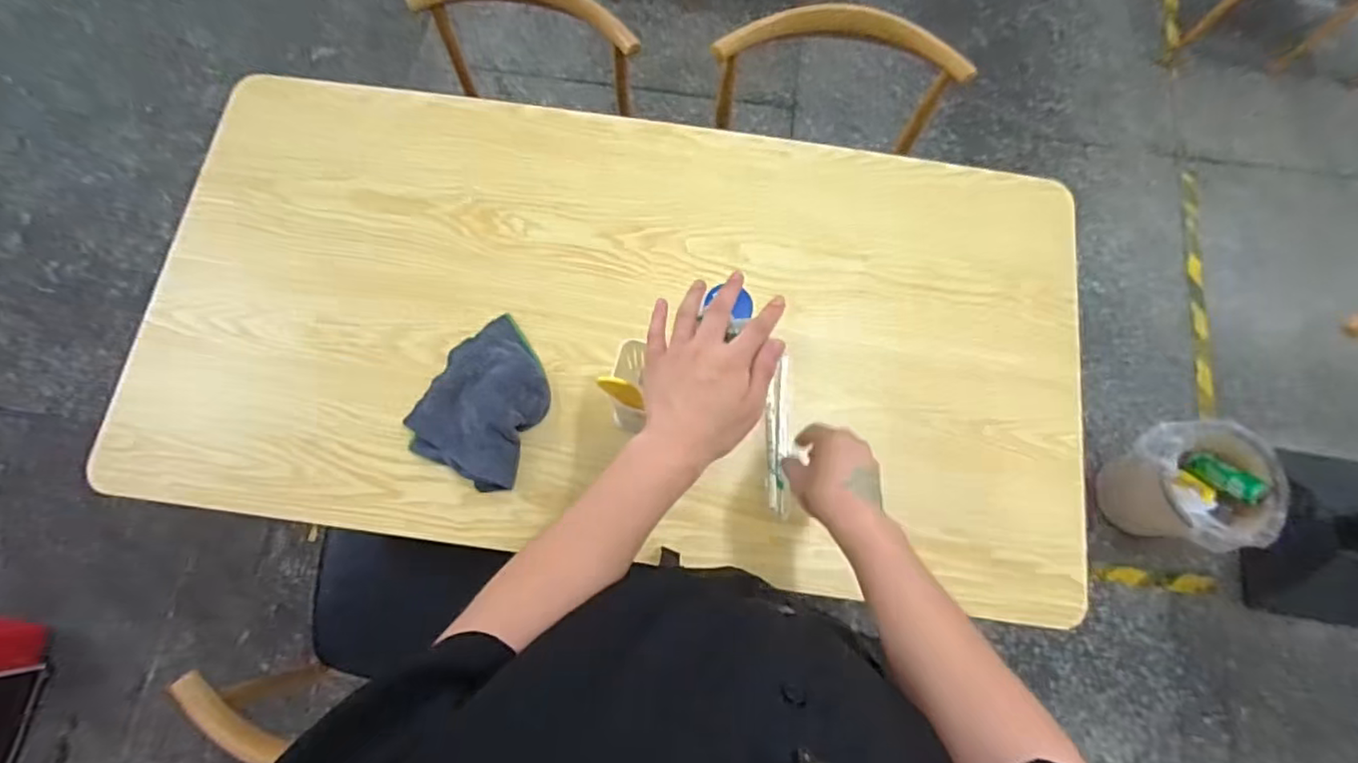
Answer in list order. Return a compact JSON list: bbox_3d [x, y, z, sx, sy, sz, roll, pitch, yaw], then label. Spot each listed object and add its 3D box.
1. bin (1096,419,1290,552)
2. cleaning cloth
[{"bbox_3d":[1.031,0.215,1.315,0.240,0.243,0.240,1,75,-1],"label":"bin"},{"bbox_3d":[-0.226,0.020,0.746,0.145,0.042,0.183,28,79,5],"label":"cleaning cloth"}]

